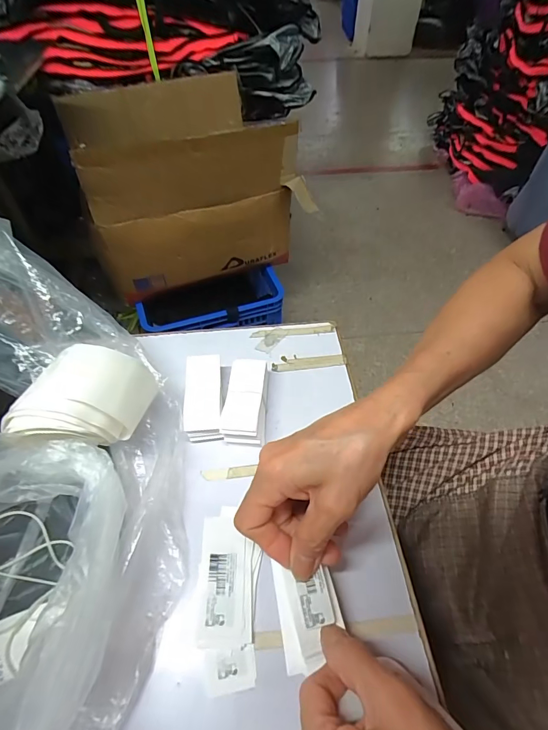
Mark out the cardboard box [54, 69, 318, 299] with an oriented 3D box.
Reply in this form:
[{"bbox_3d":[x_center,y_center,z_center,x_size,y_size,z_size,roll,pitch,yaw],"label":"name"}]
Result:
[{"bbox_3d":[-0.235,-0.525,1.058,0.554,0.394,0.417,-15,54,-12],"label":"cardboard box"}]

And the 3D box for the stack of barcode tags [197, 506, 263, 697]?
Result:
[{"bbox_3d":[-0.032,0.155,0.266,0.041,0.011,0.107,2,53,1],"label":"stack of barcode tags"}]

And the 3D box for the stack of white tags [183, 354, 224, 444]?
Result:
[{"bbox_3d":[-0.064,0.030,0.347,0.032,0.021,0.082,-5,53,-4],"label":"stack of white tags"}]

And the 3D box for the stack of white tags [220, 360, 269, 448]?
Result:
[{"bbox_3d":[-0.025,0.031,0.344,0.036,0.024,0.080,2,53,1],"label":"stack of white tags"}]

